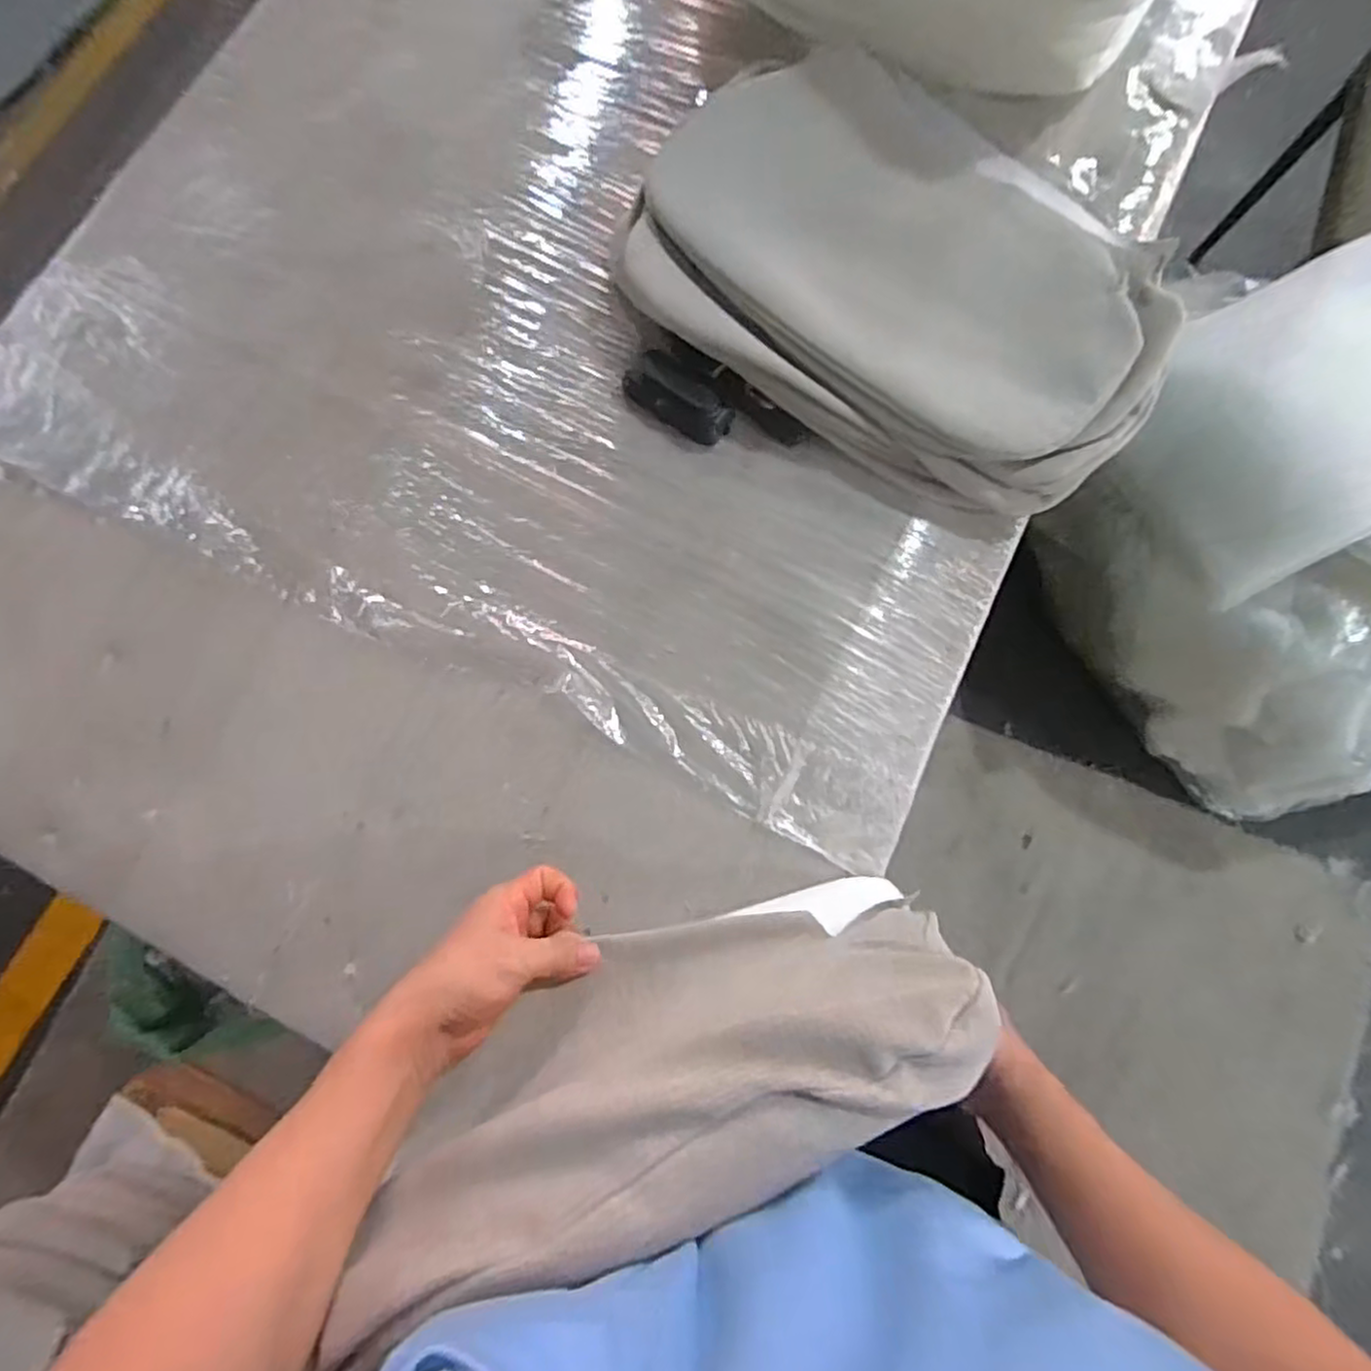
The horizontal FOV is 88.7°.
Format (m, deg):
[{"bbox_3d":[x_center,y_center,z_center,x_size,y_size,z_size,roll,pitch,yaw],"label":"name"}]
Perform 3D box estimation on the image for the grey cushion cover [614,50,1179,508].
[{"bbox_3d":[0.197,-0.379,0.634,0.486,0.085,0.325,35,81,8],"label":"grey cushion cover"}]

